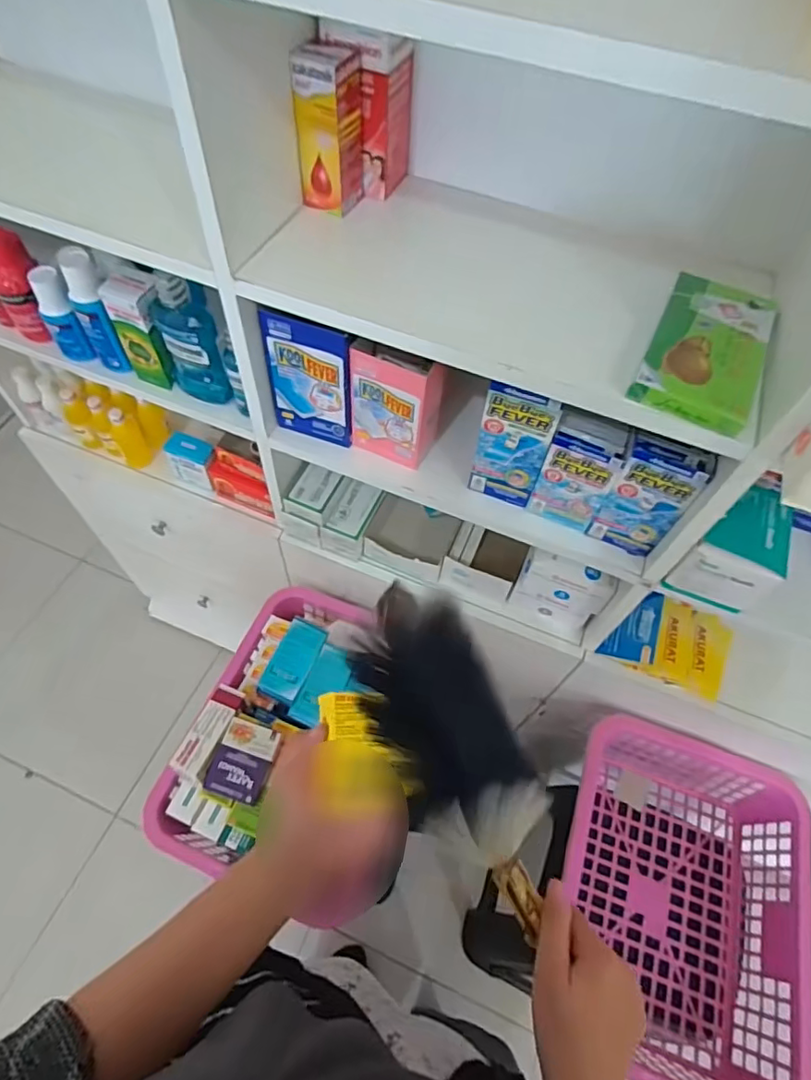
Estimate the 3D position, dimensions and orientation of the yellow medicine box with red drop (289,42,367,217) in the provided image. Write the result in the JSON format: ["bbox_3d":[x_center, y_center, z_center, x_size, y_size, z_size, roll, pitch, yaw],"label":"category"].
[{"bbox_3d":[-0.072,-0.387,0.538,0.051,0.126,0.045,16,58,6],"label":"yellow medicine box with red drop"}]

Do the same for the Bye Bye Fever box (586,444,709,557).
[{"bbox_3d":[0.248,-0.040,0.589,0.072,0.141,0.027,26,60,12],"label":"Bye Bye Fever box"}]

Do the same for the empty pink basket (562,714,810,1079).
[{"bbox_3d":[0.369,0.495,0.791,0.304,0.147,0.411,20,59,8],"label":"empty pink basket"}]

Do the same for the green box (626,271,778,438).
[{"bbox_3d":[0.260,-0.165,0.484,0.092,0.019,0.169,25,60,11],"label":"green box"}]

